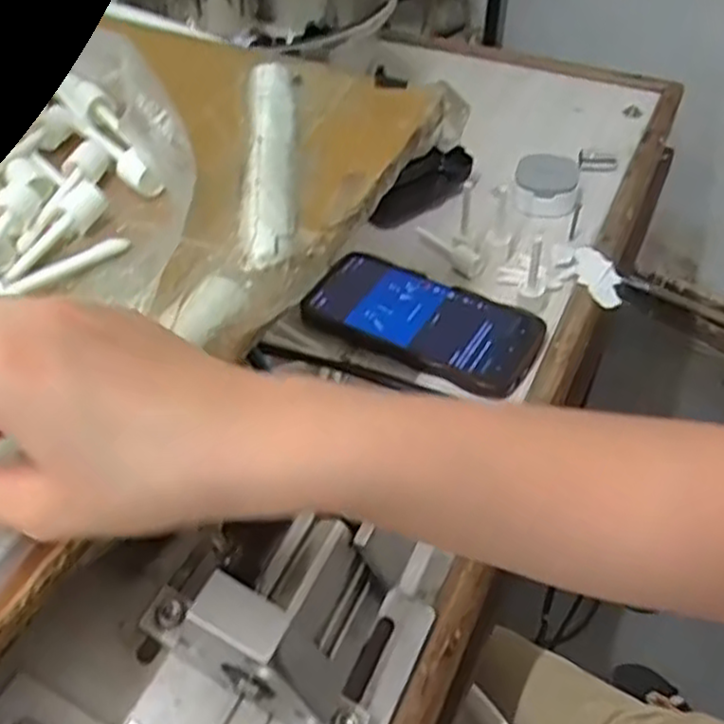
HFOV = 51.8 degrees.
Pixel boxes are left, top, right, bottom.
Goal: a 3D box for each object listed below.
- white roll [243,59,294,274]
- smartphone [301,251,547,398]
[{"bbox_3d":[-0.049,-0.112,0.399,0.024,0.014,0.172,-4,48,-2],"label":"white roll"},{"bbox_3d":[0.043,-0.033,0.539,0.168,0.011,0.083,23,52,20],"label":"smartphone"}]

